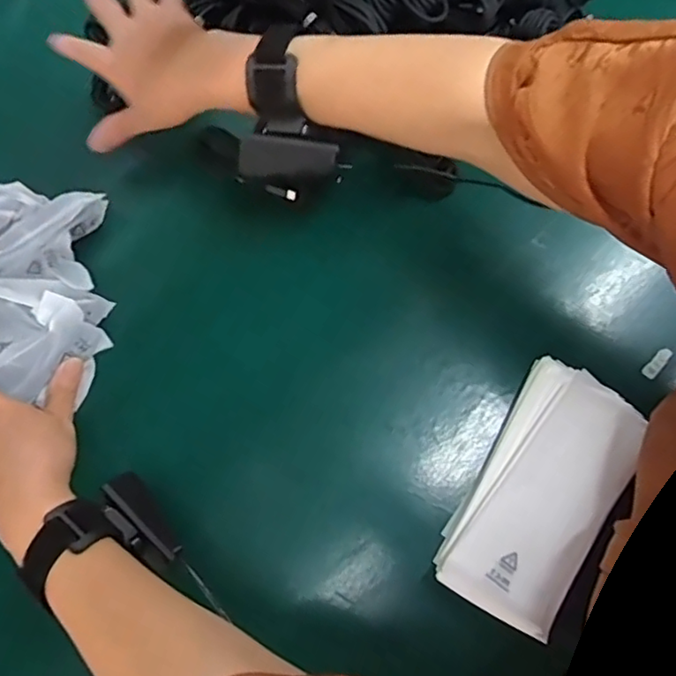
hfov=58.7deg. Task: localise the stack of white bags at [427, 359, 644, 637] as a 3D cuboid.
[{"bbox_3d":[0.149,0.109,0.429,0.090,0.032,0.180,30,79,8],"label":"stack of white bags"}]

